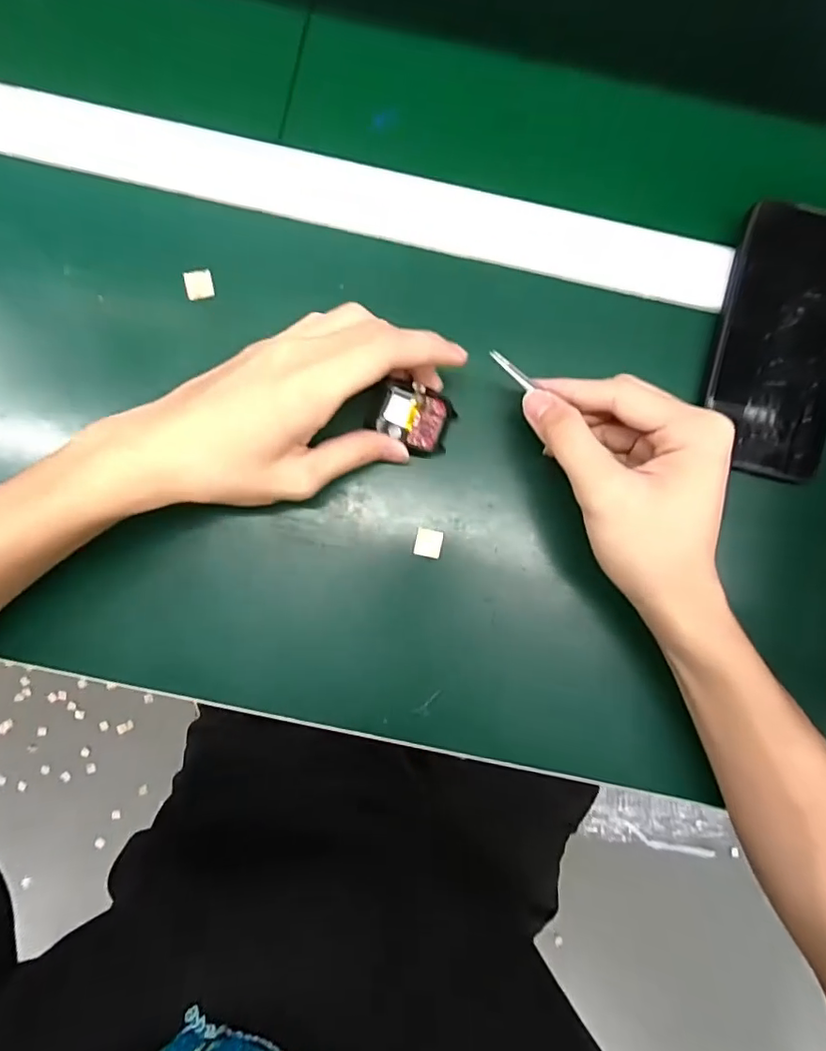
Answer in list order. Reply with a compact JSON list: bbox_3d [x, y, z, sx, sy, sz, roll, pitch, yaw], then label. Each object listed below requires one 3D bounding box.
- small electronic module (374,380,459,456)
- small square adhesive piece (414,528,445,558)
[{"bbox_3d":[0.001,-0.062,0.318,0.043,0.009,0.037,21,86,-2],"label":"small electronic module"},{"bbox_3d":[0.010,0.011,0.324,0.016,0.004,0.016,11,87,-1],"label":"small square adhesive piece"}]

